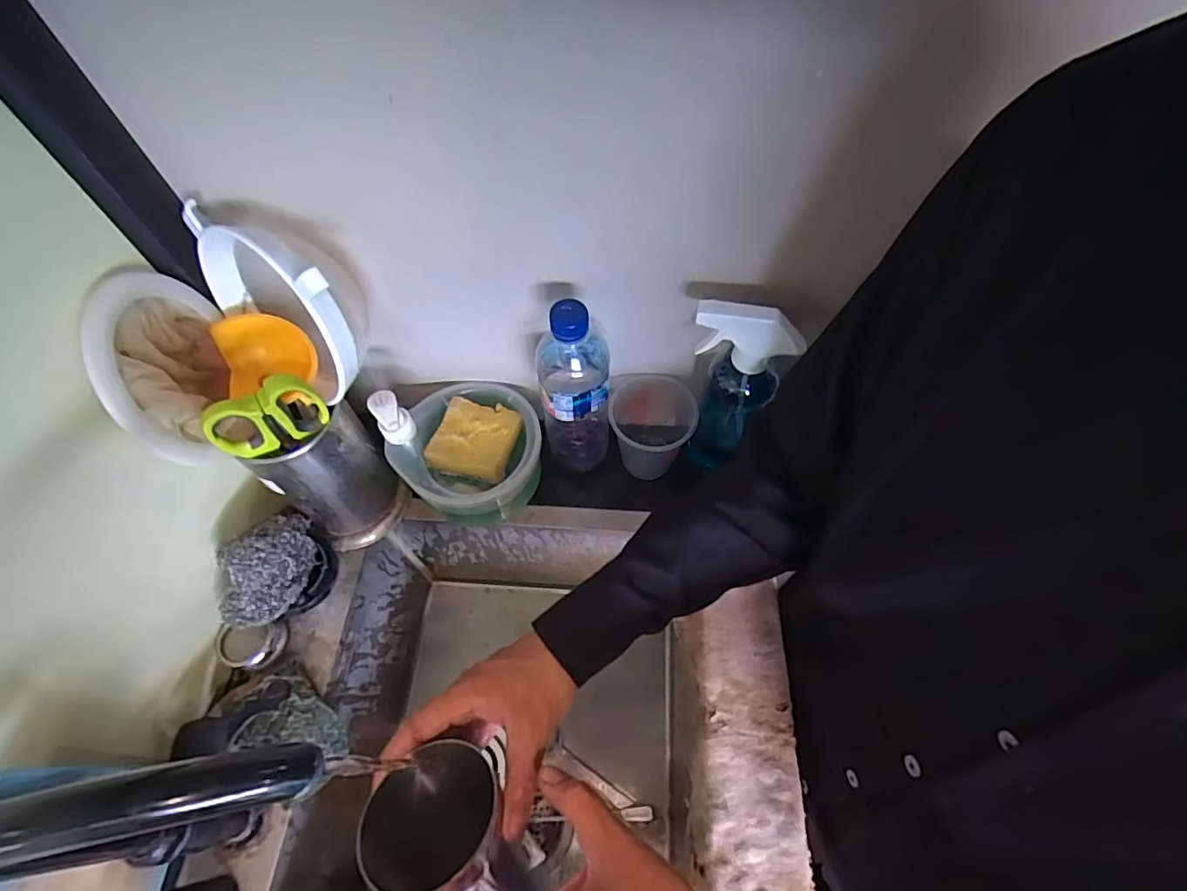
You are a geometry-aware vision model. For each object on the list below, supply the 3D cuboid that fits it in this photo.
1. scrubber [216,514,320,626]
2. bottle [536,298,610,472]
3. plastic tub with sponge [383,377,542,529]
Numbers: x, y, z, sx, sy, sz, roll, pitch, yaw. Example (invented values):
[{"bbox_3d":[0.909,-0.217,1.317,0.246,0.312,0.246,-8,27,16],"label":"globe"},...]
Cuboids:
[{"bbox_3d":[-0.289,0.106,0.485,0.039,0.067,0.100,16,61,11],"label":"scrubber"},{"bbox_3d":[-0.016,-0.049,0.530,0.060,0.221,0.061,-5,59,-1],"label":"bottle"},{"bbox_3d":[-0.124,0.008,0.575,0.134,0.086,0.140,-1,59,1],"label":"plastic tub with sponge"}]

